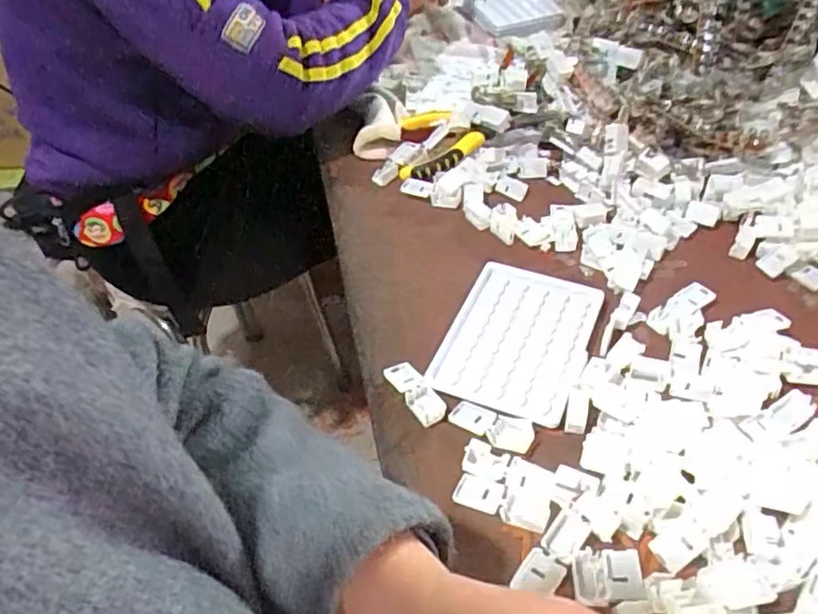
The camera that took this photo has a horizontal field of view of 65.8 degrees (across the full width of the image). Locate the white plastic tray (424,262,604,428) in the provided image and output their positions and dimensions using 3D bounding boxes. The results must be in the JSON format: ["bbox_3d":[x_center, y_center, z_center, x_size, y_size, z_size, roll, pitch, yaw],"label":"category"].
[{"bbox_3d":[0.079,0.019,0.454,0.097,0.011,0.134,13,48,19],"label":"white plastic tray"}]

